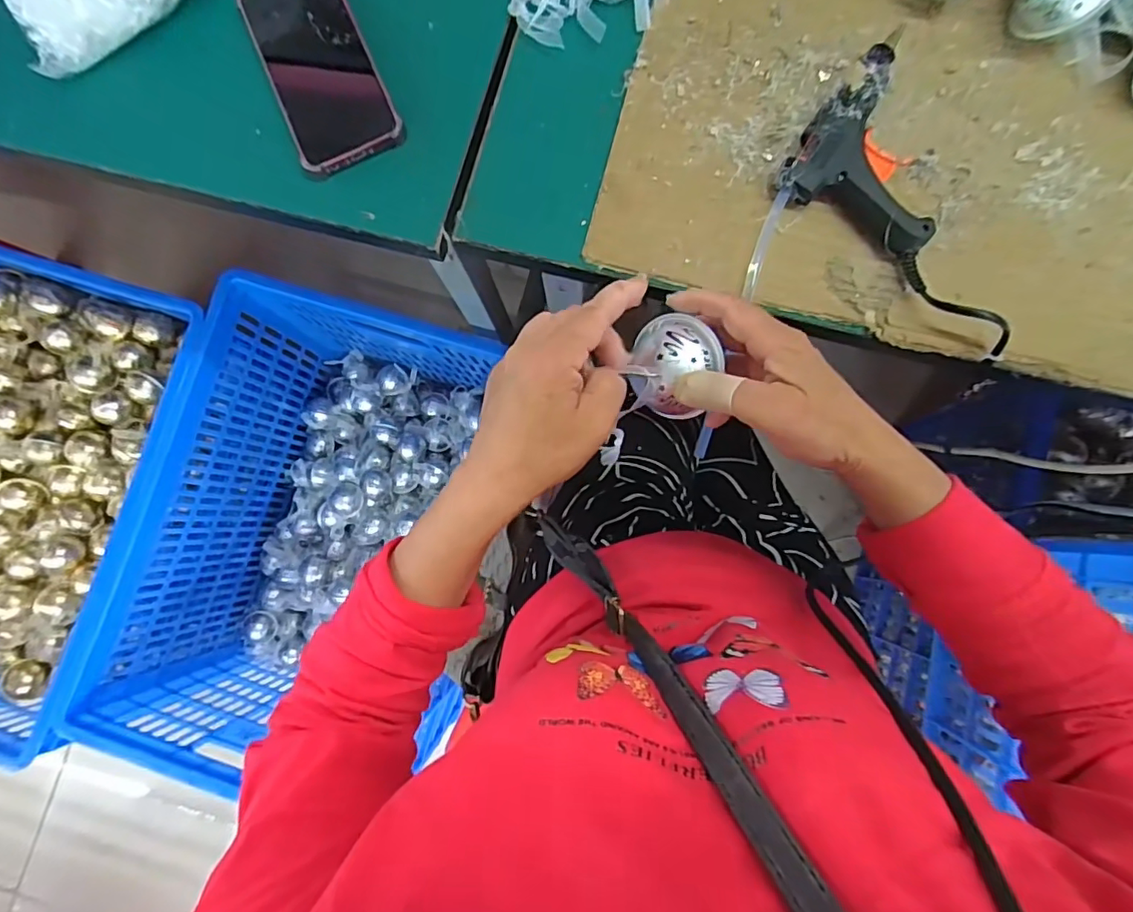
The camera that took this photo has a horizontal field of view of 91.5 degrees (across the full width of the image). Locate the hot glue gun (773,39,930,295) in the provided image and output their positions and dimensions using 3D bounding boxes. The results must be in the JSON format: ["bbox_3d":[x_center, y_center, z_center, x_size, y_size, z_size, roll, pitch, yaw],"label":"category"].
[{"bbox_3d":[0.220,-0.197,0.377,0.119,0.032,0.108,34,86,6],"label":"hot glue gun"}]

